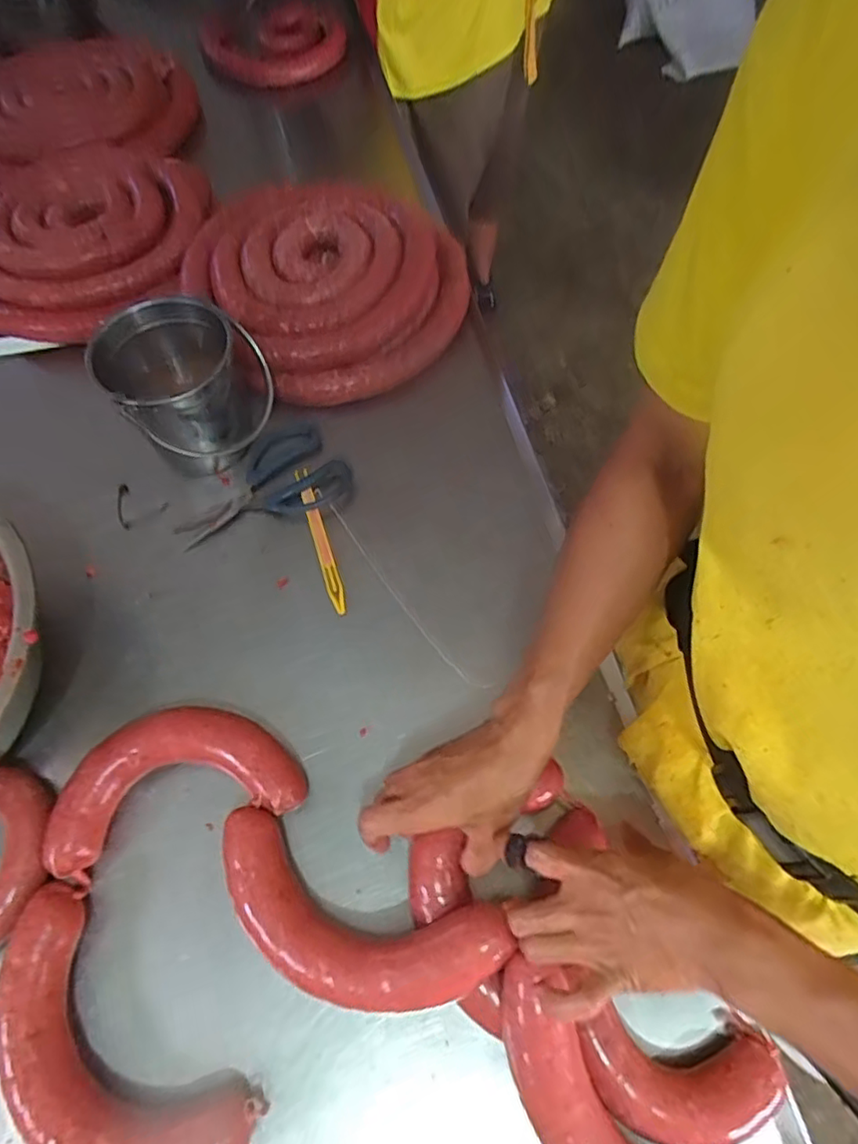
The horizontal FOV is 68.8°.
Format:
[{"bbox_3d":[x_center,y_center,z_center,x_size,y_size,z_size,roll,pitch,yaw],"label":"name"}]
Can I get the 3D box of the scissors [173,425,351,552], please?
[{"bbox_3d":[-0.182,-0.094,0.678,0.187,0.021,0.105,-21,66,-11],"label":"scissors"}]

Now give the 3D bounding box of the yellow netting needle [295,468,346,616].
[{"bbox_3d":[-0.113,-0.036,0.650,0.016,0.011,0.177,-17,65,-9],"label":"yellow netting needle"}]

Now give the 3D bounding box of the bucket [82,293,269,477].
[{"bbox_3d":[-0.240,-0.183,0.652,0.154,0.138,0.128,-25,67,-13],"label":"bucket"}]

